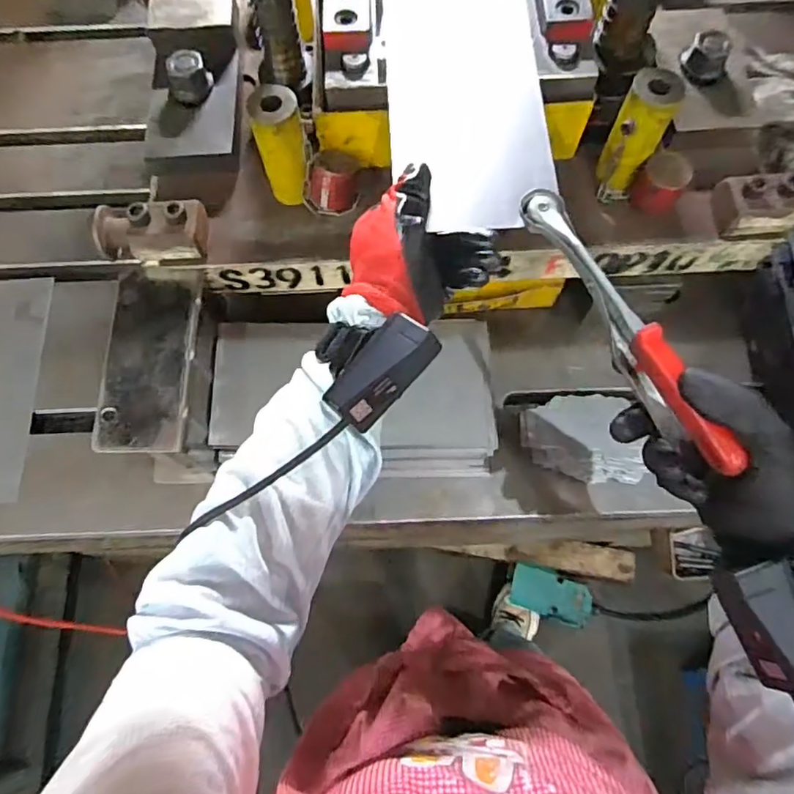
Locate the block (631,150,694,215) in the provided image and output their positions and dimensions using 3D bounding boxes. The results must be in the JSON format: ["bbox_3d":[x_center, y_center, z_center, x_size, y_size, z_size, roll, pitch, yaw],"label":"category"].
[{"bbox_3d":[0.228,-0.183,0.487,0.038,0.046,0.037,0,70,1],"label":"block"}]

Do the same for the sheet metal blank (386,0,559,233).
[{"bbox_3d":[0.055,-0.237,0.450,0.120,0.009,0.232,-2,71,0],"label":"sheet metal blank"}]

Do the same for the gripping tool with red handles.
[{"bbox_3d":[0.137,-0.049,0.353,0.021,0.051,0.214,-22,68,-7],"label":"gripping tool with red handles"}]

